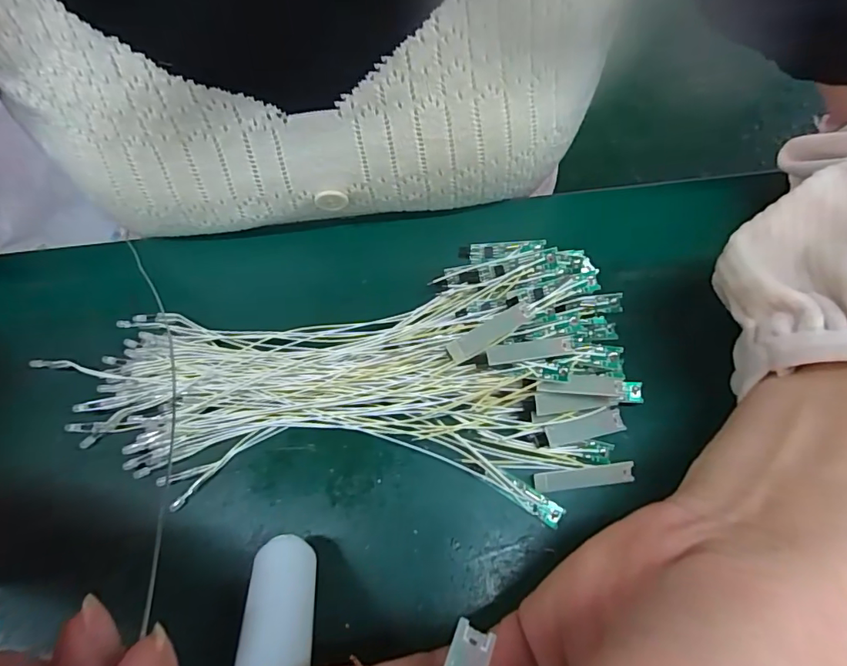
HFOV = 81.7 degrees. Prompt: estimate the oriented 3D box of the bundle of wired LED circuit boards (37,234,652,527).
[{"bbox_3d":[-0.033,0.013,0.198,0.220,0.028,0.099,0,63,6],"label":"bundle of wired LED circuit boards"}]

